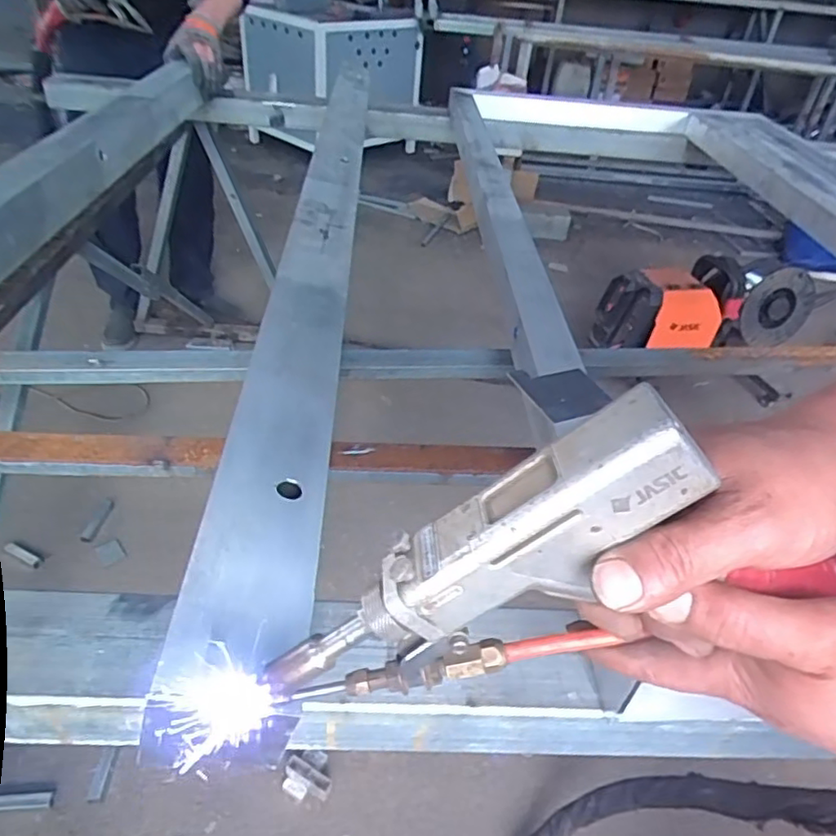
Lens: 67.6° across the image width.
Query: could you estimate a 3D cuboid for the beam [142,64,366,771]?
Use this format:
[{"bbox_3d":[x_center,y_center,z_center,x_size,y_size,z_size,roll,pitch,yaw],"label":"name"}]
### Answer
[{"bbox_3d":[-0.118,-0.259,0.796,0.076,0.026,1.337,3,39,-5],"label":"beam"}]

